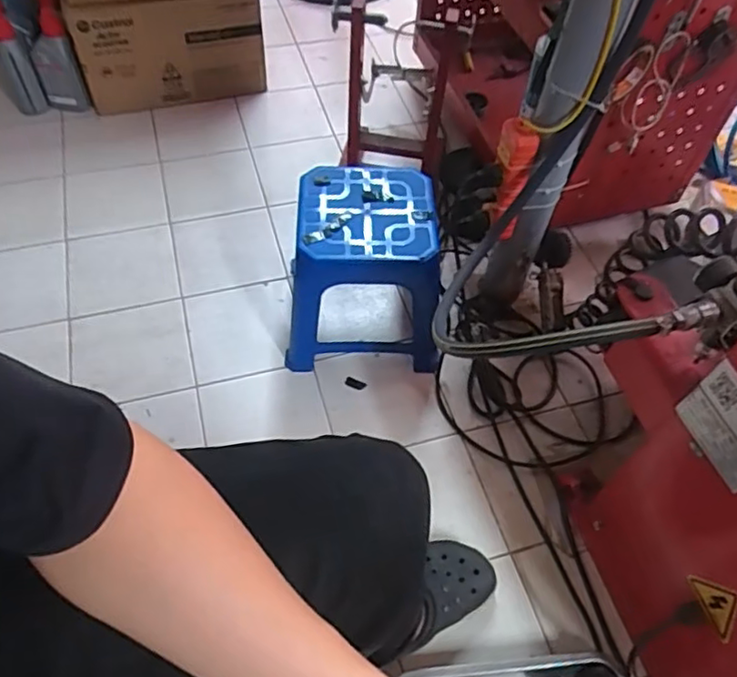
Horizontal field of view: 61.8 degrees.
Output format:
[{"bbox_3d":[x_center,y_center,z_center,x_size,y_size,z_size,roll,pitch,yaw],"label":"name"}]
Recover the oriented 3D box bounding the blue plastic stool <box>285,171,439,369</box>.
[{"bbox_3d":[-0.006,-0.111,1.044,0.254,0.259,0.240,1,55,-3],"label":"blue plastic stool"}]

